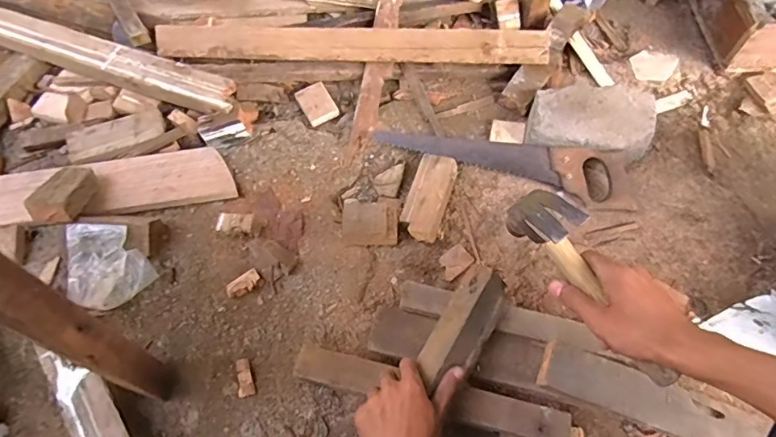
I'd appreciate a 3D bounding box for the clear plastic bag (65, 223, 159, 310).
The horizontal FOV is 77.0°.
[{"bbox_3d":[-0.435,0.068,0.734,0.117,0.045,0.138,-39,69,-19],"label":"clear plastic bag"}]

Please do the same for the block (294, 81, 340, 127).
[{"bbox_3d":[-0.134,-0.218,0.921,0.057,0.021,0.080,-26,65,-14],"label":"block"}]

